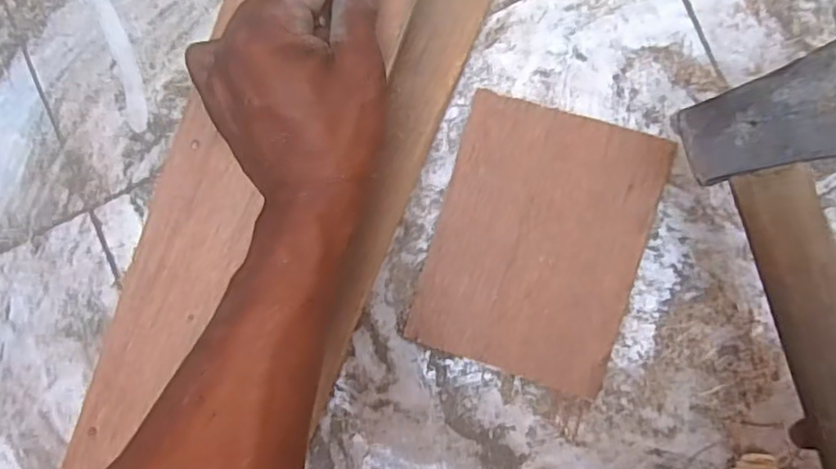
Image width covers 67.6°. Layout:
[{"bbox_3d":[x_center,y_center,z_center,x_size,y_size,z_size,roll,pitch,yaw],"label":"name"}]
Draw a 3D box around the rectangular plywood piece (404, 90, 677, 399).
[{"bbox_3d":[0.070,0.005,0.373,0.118,0.013,0.154,18,94,7],"label":"rectangular plywood piece"}]

